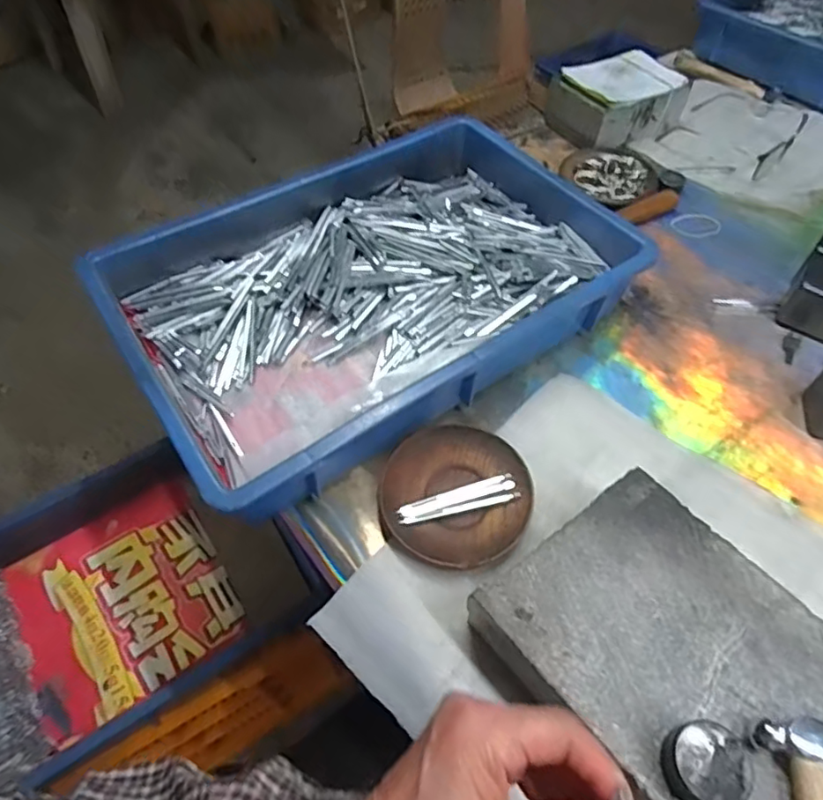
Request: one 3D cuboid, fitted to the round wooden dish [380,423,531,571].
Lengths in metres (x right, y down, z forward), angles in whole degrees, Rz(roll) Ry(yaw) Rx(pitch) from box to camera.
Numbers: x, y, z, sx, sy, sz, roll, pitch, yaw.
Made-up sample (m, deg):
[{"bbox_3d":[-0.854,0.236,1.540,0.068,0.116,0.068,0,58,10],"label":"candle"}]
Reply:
[{"bbox_3d":[0.034,0.073,0.453,0.111,0.015,0.111,0,54,0],"label":"round wooden dish"}]

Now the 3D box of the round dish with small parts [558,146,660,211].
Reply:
[{"bbox_3d":[0.244,-0.271,0.705,0.104,0.013,0.106,0,54,0],"label":"round dish with small parts"}]

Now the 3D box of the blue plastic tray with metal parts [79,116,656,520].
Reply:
[{"bbox_3d":[-0.029,-0.100,0.540,0.430,0.081,0.276,-31,60,-20],"label":"blue plastic tray with metal parts"}]

